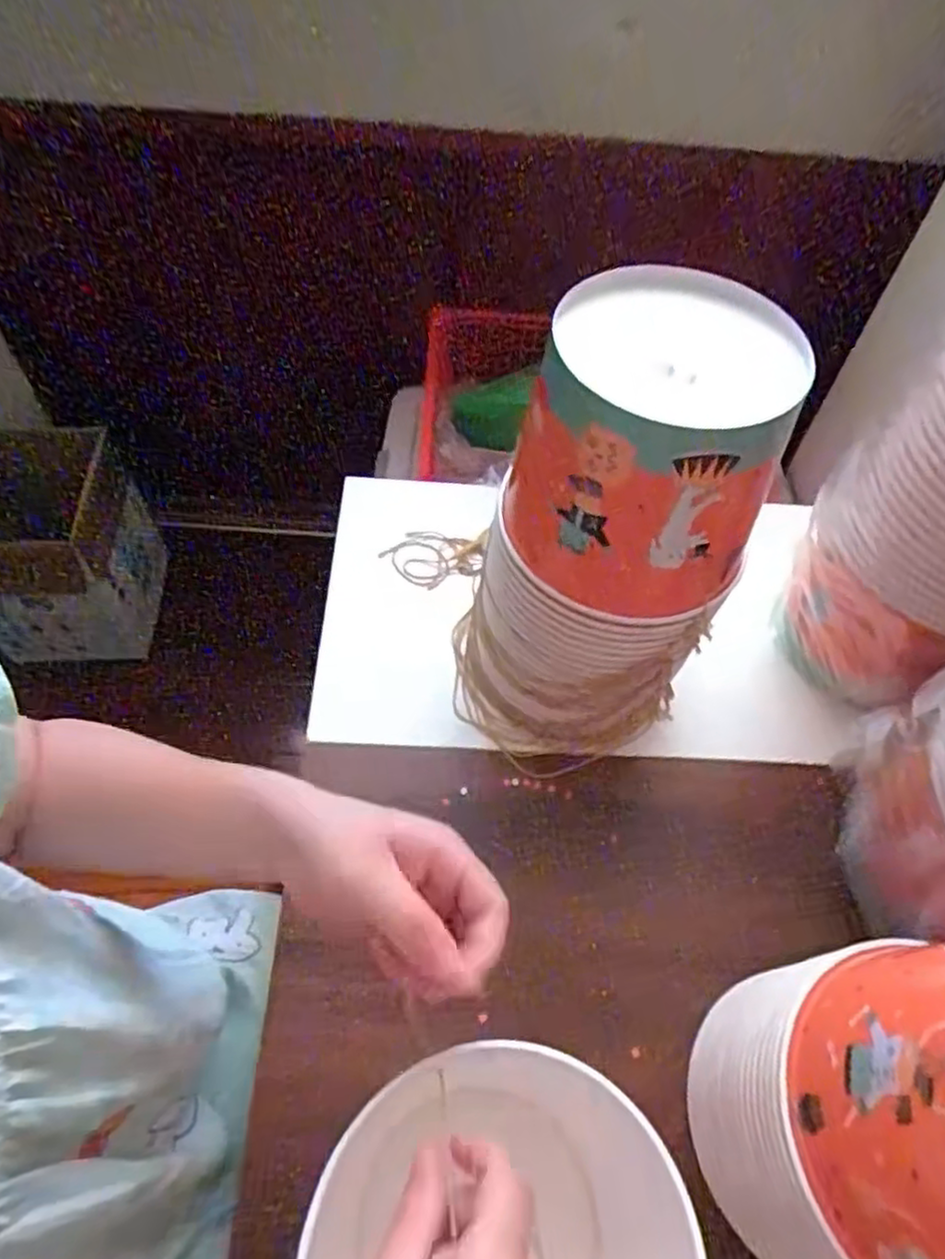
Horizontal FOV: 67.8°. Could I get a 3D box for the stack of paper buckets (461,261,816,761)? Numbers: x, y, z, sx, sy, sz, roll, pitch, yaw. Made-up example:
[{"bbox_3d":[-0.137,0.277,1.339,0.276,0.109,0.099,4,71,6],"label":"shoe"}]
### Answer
[{"bbox_3d":[0.078,-0.049,0.462,0.155,0.294,0.161,9,57,4],"label":"stack of paper buckets"}]

